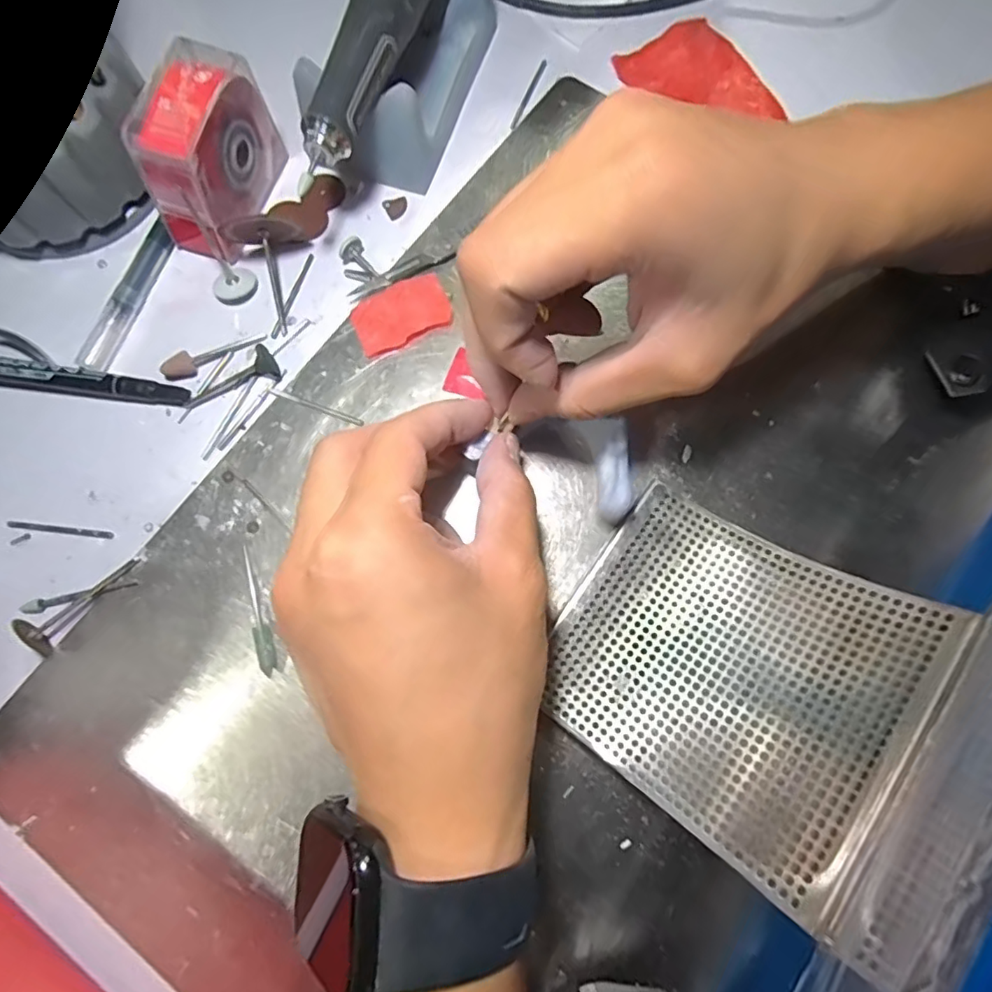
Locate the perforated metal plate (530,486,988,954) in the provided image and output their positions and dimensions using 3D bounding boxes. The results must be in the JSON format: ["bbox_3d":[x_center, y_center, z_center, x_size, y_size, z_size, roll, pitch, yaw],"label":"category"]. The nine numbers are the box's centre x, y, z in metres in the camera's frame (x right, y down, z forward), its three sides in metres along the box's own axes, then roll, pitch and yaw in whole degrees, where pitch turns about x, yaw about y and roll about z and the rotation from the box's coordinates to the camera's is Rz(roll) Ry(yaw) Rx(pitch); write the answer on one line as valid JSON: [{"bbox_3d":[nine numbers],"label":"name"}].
[{"bbox_3d":[0.076,0.057,0.189,0.108,0.015,0.096,30,77,35],"label":"perforated metal plate"}]

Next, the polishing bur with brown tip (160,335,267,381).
[{"bbox_3d":[-0.123,-0.063,0.242,0.044,0.006,0.009,-26,79,-5],"label":"polishing bur with brown tip"}]

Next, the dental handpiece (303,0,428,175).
[{"bbox_3d":[-0.038,-0.219,0.233,0.020,0.021,0.190,18,78,4],"label":"dental handpiece"}]

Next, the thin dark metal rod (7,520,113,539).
[{"bbox_3d":[-0.178,0.013,0.227,0.043,0.004,0.004,7,78,2],"label":"thin dark metal rod"}]

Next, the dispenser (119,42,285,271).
[{"bbox_3d":[-0.121,-0.143,0.237,0.029,0.053,0.065,16,78,4],"label":"dispenser"}]

